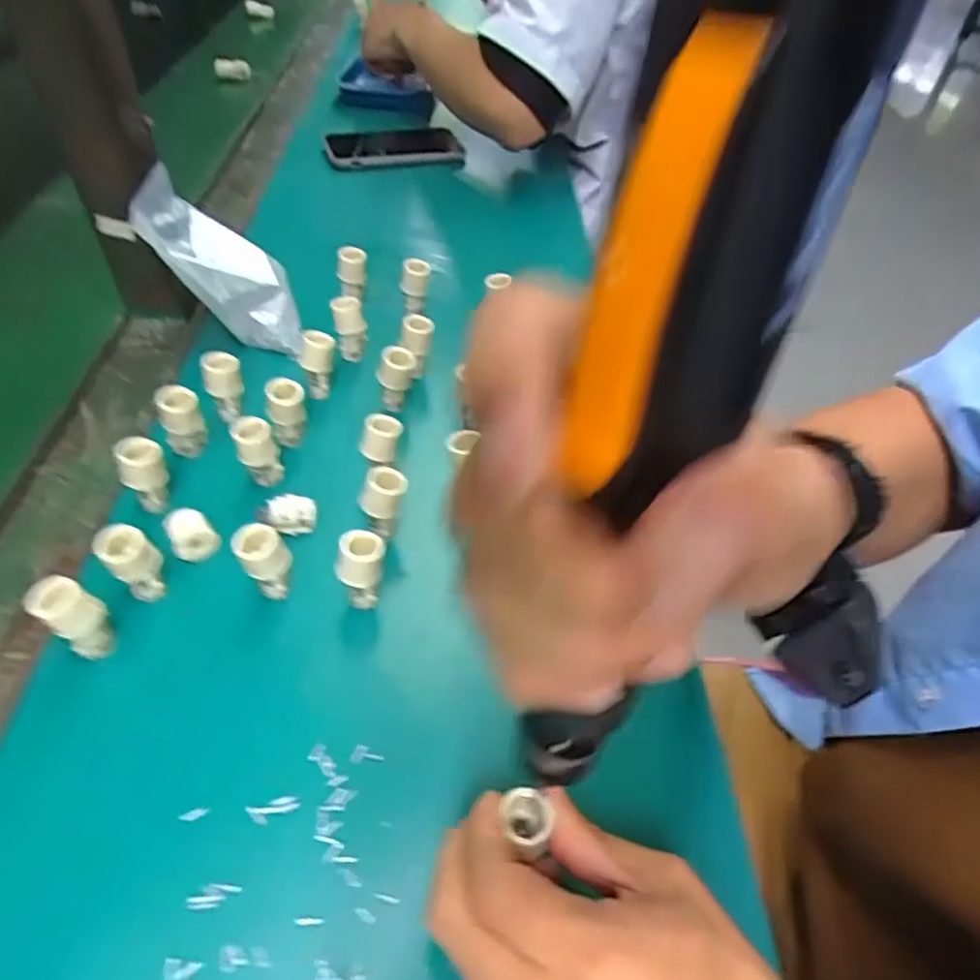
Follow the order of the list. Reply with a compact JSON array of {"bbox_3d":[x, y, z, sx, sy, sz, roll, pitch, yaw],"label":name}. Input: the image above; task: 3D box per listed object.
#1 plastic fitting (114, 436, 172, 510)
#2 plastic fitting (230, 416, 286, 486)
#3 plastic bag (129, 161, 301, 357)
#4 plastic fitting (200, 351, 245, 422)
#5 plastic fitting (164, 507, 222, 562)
[{"bbox_3d":[-0.181,-0.006,0.350,0.021,0.040,0.022,-24,54,-26],"label":"plastic fitting"},{"bbox_3d":[-0.130,-0.020,0.371,0.022,0.043,0.017,-17,51,-22],"label":"plastic fitting"},{"bbox_3d":[-0.187,-0.153,0.457,0.123,0.045,0.103,25,35,-40],"label":"plastic bag"},{"bbox_3d":[-0.162,-0.063,0.406,0.021,0.041,0.017,-15,51,-20],"label":"plastic fitting"},{"bbox_3d":[-0.153,0.023,0.342,0.021,0.019,0.024,-23,54,-26],"label":"plastic fitting"}]

